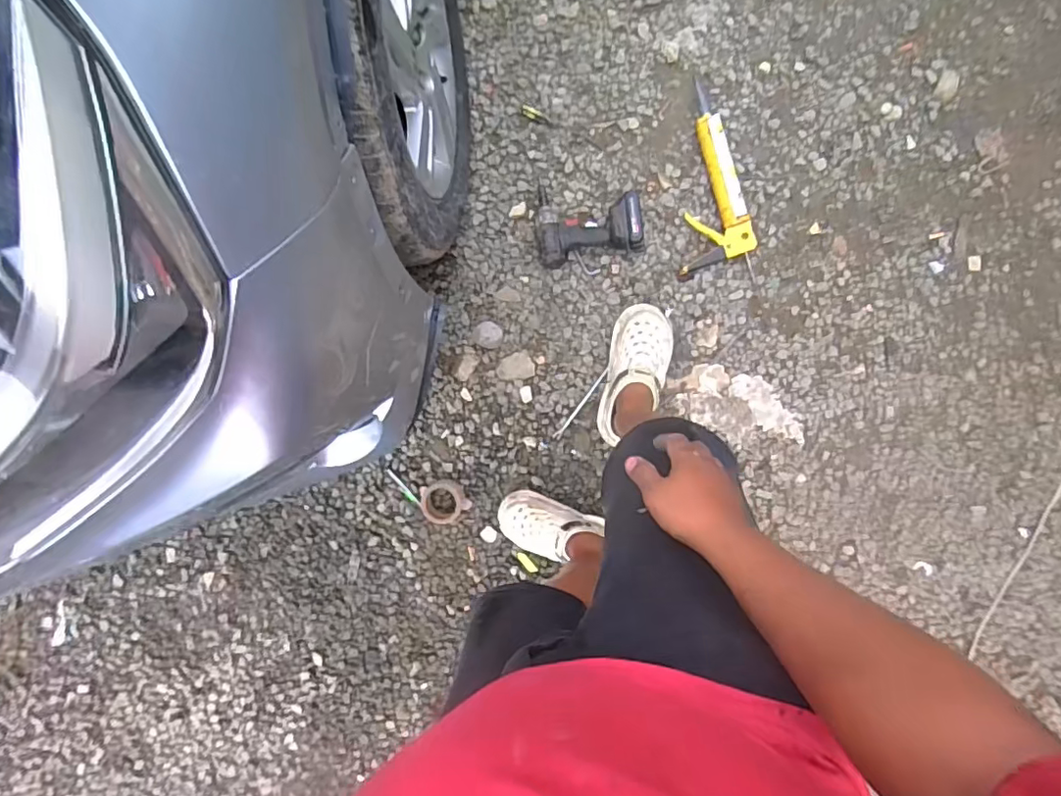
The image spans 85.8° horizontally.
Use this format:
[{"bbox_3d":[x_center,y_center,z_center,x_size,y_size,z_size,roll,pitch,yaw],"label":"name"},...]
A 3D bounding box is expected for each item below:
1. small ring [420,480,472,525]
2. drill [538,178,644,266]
[{"bbox_3d":[-0.205,0.243,1.340,0.105,0.015,0.102,0,95,5],"label":"small ring"},{"bbox_3d":[0.120,-0.389,1.219,0.219,0.087,0.196,-10,94,6],"label":"drill"}]

